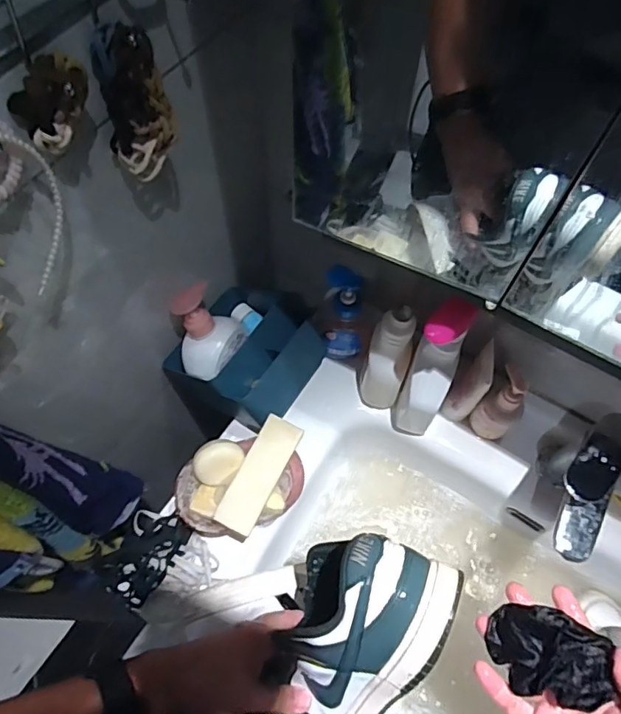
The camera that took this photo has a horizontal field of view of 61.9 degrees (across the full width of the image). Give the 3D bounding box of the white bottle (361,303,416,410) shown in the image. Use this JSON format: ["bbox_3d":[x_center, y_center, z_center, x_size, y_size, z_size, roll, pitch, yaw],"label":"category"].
[{"bbox_3d":[0.096,0.003,0.658,0.057,0.175,0.060,13,63,6],"label":"white bottle"}]

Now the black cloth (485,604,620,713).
[{"bbox_3d":[0.197,0.247,0.433,0.093,0.014,0.065,4,68,25],"label":"black cloth"}]

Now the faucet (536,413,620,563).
[{"bbox_3d":[0.302,0.153,0.609,0.055,0.167,0.178,28,66,13],"label":"faucet"}]

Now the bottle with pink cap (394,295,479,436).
[{"bbox_3d":[0.147,0.019,0.616,0.059,0.255,0.069,28,66,13],"label":"bottle with pink cap"}]

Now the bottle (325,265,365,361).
[{"bbox_3d":[0.045,-0.057,0.703,0.059,0.146,0.060,0,62,-1],"label":"bottle"}]

